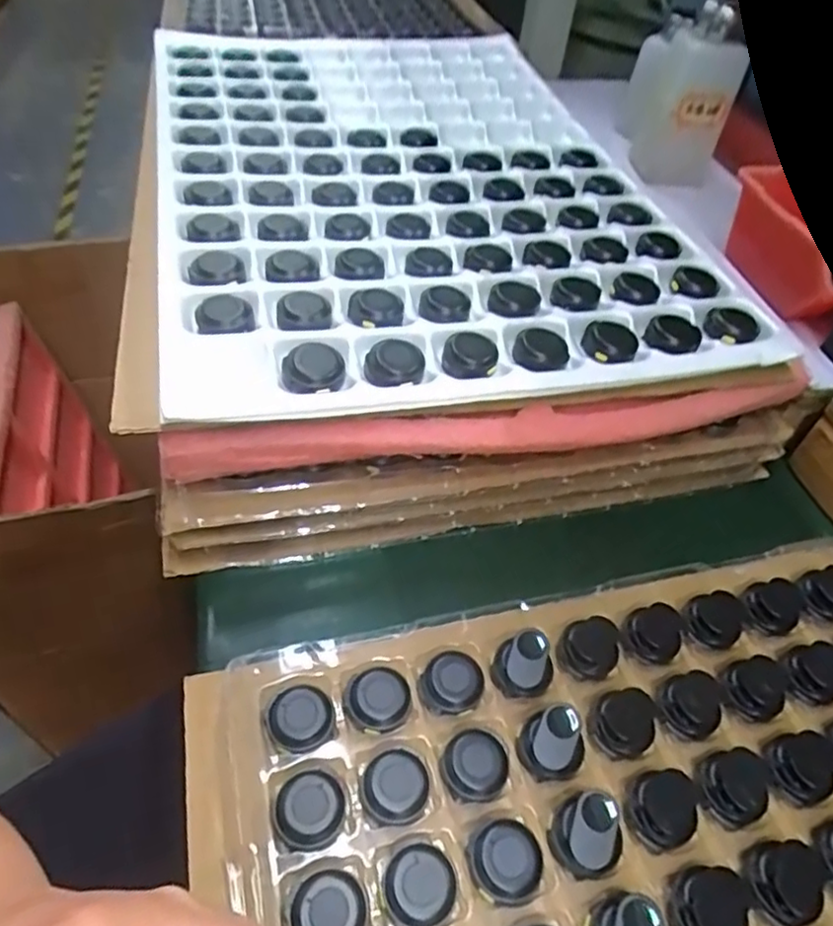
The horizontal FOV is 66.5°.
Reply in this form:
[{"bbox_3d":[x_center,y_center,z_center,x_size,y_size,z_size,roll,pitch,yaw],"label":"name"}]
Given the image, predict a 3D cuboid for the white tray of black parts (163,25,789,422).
[{"bbox_3d":[0.000,-0.217,0.467,0.348,0.013,0.469,-7,52,-14],"label":"white tray of black parts"}]

